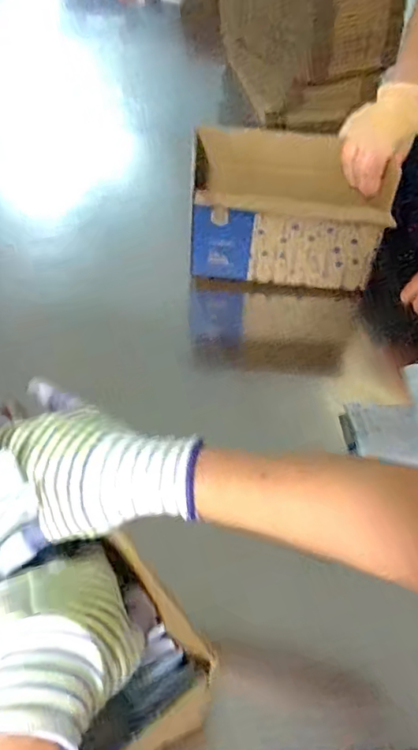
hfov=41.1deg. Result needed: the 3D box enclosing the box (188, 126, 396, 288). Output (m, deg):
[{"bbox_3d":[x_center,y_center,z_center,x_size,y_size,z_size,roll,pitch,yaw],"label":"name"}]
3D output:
[{"bbox_3d":[0.102,-0.219,0.740,0.253,0.145,0.122,5,50,2],"label":"box"}]

